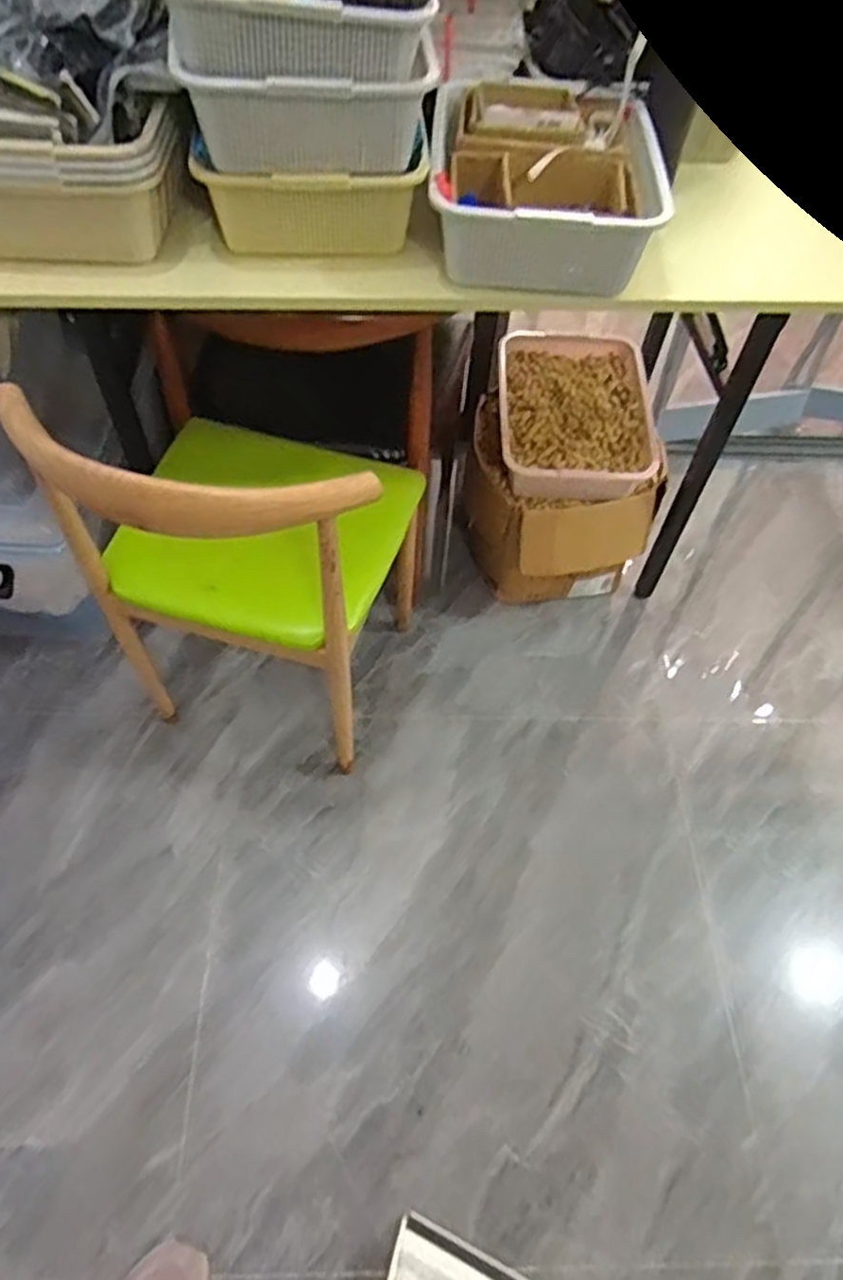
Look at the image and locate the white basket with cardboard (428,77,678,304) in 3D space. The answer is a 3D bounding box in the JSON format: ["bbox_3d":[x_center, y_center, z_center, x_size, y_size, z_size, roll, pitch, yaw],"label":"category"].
[{"bbox_3d":[0.145,-0.564,0.925,0.259,0.105,0.333,2,57,0],"label":"white basket with cardboard"}]

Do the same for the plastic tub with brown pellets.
[{"bbox_3d":[0.282,-0.427,1.399,0.277,0.088,0.362,1,57,0],"label":"plastic tub with brown pellets"}]

